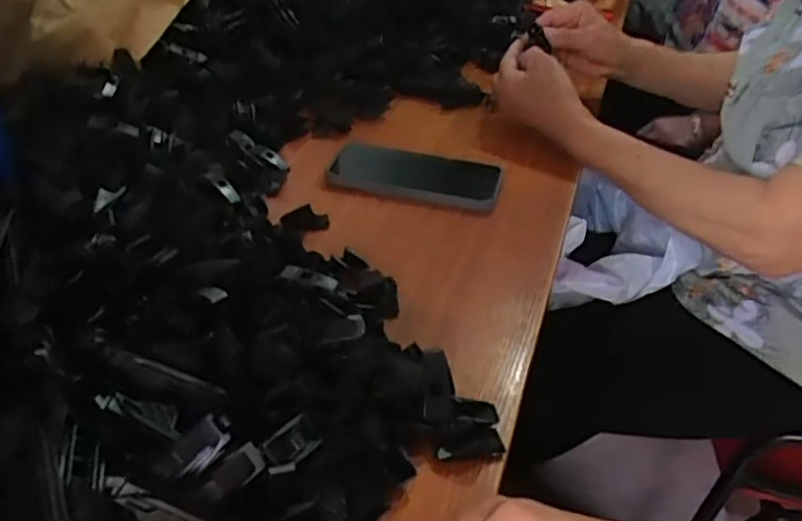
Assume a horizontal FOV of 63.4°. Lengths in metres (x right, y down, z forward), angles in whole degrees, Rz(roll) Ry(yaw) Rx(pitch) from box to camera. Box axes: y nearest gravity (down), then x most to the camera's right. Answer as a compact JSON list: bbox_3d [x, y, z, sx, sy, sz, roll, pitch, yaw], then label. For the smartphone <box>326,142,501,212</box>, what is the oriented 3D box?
[{"bbox_3d":[0.014,-0.085,0.639,0.163,0.012,0.089,9,35,8],"label":"smartphone"}]

